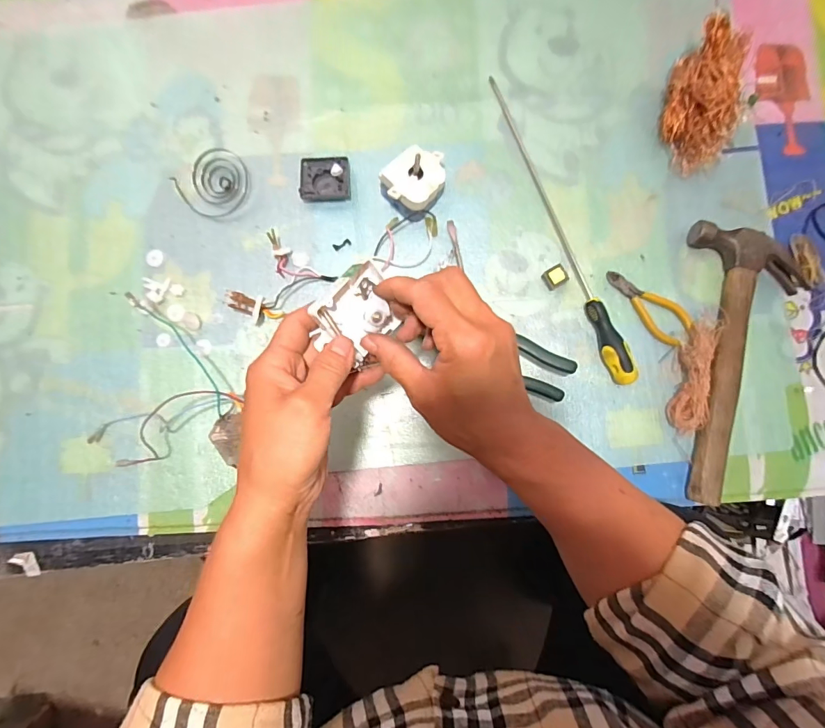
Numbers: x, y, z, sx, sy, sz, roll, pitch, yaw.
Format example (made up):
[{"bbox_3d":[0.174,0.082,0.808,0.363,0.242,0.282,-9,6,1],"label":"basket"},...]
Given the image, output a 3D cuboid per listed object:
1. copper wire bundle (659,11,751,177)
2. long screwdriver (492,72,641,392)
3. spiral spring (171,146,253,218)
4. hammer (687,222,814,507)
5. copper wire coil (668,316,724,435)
[{"bbox_3d":[0.319,-0.285,0.463,0.067,0.065,0.134,11,86,2],"label":"copper wire bundle"},{"bbox_3d":[0.161,-0.156,0.476,0.031,0.029,0.376,-23,85,-1],"label":"long screwdriver"},{"bbox_3d":[-0.232,-0.213,0.501,0.080,0.013,0.079,44,87,4],"label":"spiral spring"},{"bbox_3d":[0.362,-0.001,0.461,0.117,0.026,0.296,4,85,2],"label":"hammer"},{"bbox_3d":[0.303,0.010,0.457,0.034,0.032,0.124,12,86,2],"label":"copper wire coil"}]

